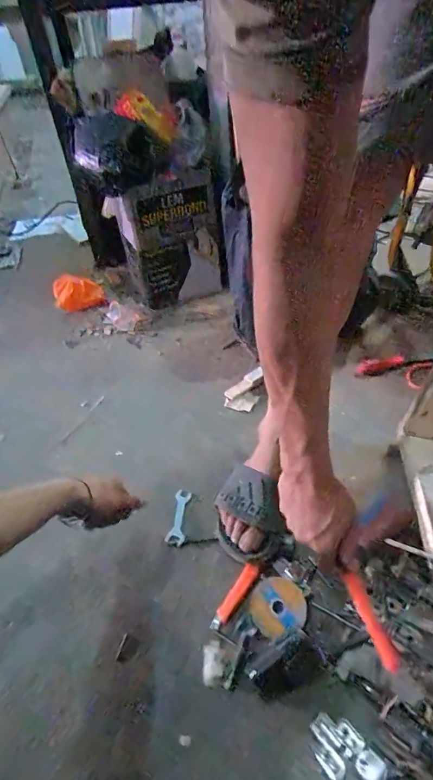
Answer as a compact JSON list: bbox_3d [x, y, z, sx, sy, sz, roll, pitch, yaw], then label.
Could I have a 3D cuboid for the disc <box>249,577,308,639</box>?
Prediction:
[{"bbox_3d":[0.085,0.299,0.563,0.077,0.004,0.071,0,47,0],"label":"disc"}]

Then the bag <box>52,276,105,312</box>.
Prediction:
[{"bbox_3d":[-0.418,-0.295,1.209,0.139,0.050,0.140,-23,45,-17],"label":"bag"}]

